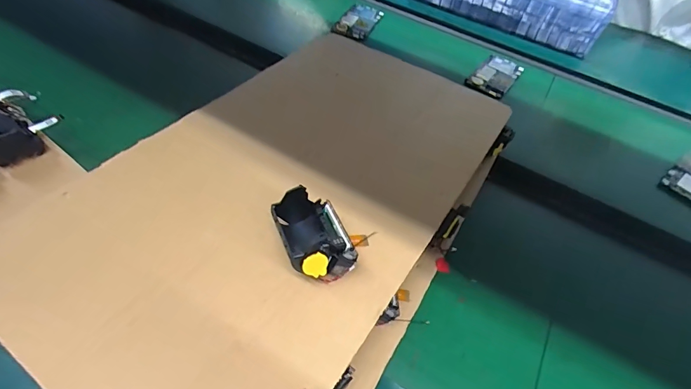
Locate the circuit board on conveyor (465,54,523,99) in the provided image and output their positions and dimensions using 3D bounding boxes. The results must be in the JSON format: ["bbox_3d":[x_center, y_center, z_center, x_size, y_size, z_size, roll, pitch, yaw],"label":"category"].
[{"bbox_3d":[0.258,-0.205,0.657,0.064,0.012,0.129,34,54,18],"label":"circuit board on conveyor"}]

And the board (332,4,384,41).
[{"bbox_3d":[0.027,-0.323,0.719,0.063,0.016,0.134,21,51,9],"label":"board"}]

